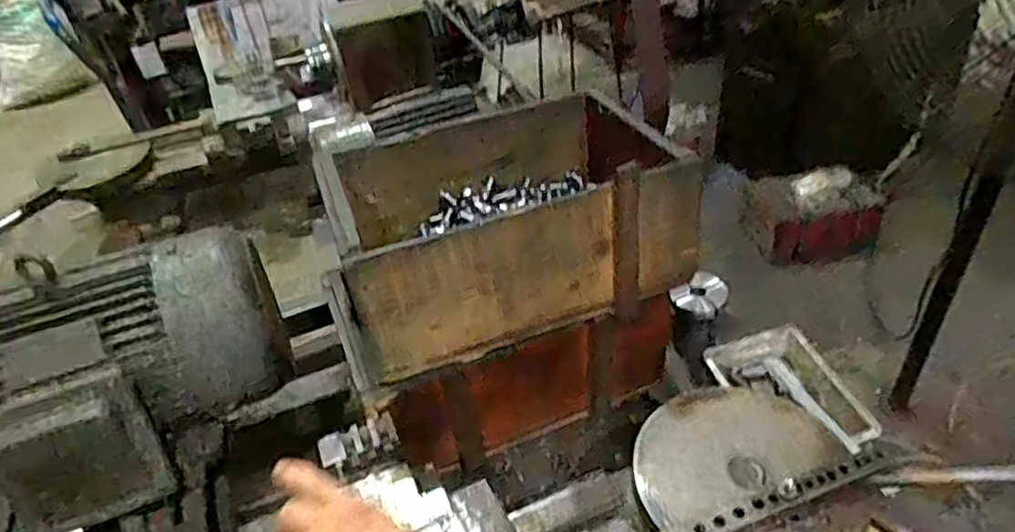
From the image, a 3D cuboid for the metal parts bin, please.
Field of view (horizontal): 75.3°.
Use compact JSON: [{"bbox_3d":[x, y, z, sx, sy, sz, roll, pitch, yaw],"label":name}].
[{"bbox_3d":[-0.013,0.003,0.769,0.354,0.299,0.254,-17,39,-13],"label":"metal parts bin"}]

